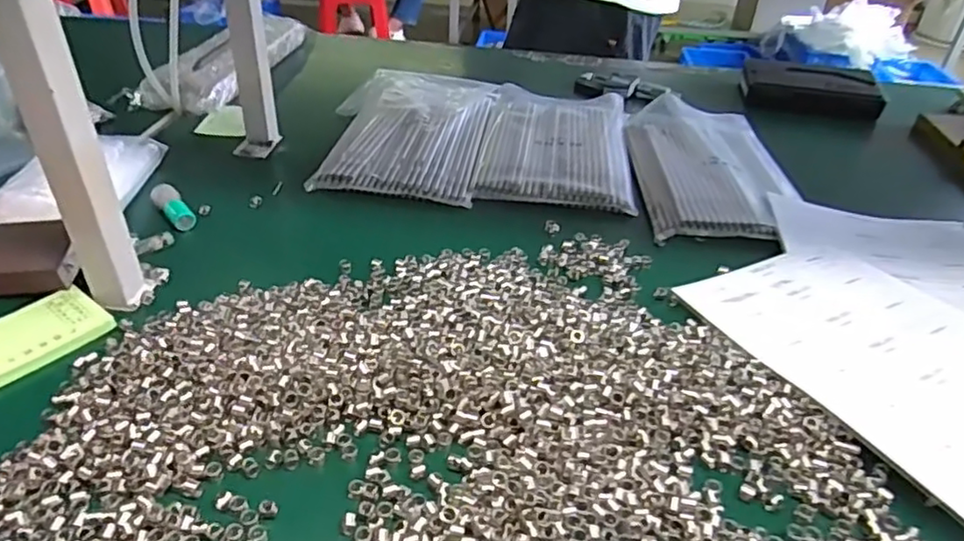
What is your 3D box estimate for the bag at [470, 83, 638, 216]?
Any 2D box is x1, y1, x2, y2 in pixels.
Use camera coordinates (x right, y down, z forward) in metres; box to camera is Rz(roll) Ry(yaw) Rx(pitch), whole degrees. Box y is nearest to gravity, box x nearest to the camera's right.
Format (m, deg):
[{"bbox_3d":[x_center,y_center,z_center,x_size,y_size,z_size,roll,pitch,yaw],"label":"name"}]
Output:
[{"bbox_3d":[0.096,-0.169,0.839,0.179,0.019,0.305,6,35,5],"label":"bag"}]

